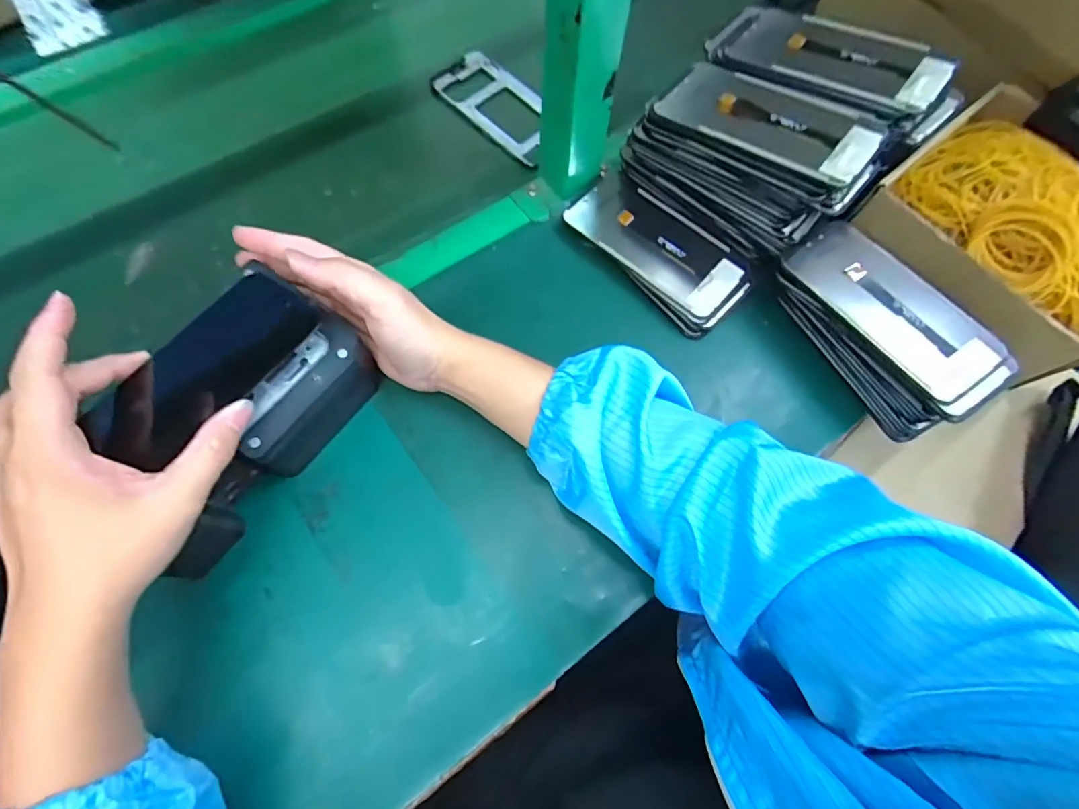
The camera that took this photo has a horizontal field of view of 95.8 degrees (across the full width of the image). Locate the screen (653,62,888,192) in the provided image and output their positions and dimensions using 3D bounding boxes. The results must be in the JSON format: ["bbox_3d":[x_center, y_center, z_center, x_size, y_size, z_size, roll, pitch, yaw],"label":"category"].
[{"bbox_3d":[0.171,-0.213,0.365,0.076,0.012,0.156,-43,66,-12],"label":"screen"}]

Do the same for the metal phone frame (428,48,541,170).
[{"bbox_3d":[-0.039,-0.310,0.504,0.078,0.005,0.157,-41,76,-16],"label":"metal phone frame"}]

